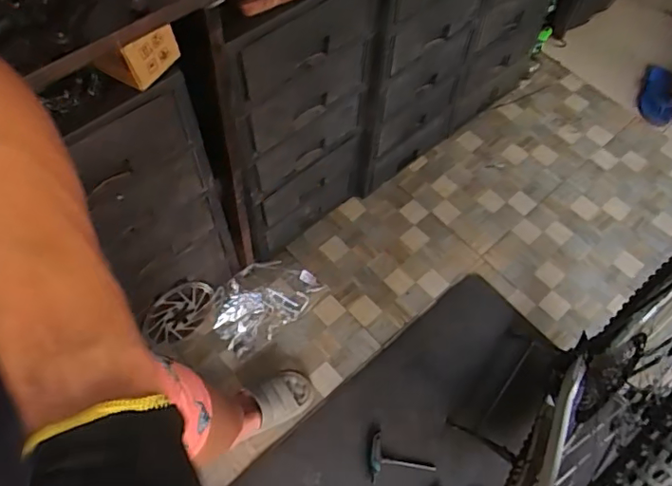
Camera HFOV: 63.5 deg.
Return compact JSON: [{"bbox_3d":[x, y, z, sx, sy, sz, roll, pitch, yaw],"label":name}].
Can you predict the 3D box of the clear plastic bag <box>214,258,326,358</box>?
[{"bbox_3d":[-0.195,0.151,1.463,0.297,0.075,0.186,-34,68,-19],"label":"clear plastic bag"}]

